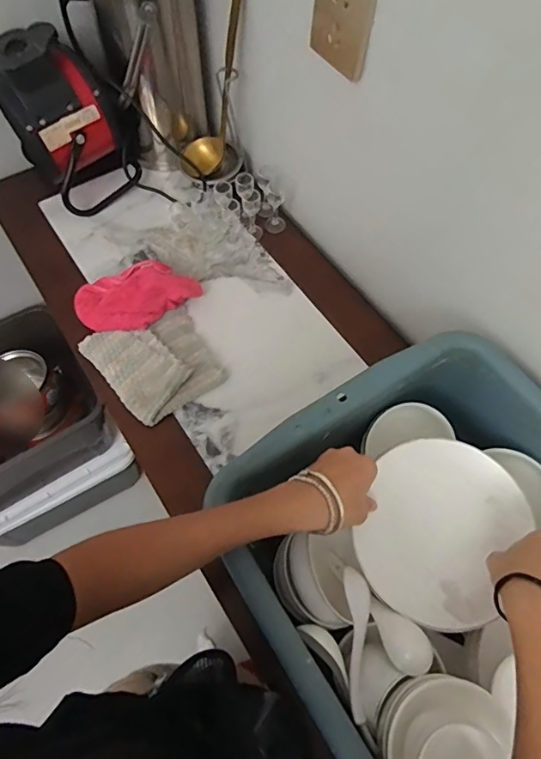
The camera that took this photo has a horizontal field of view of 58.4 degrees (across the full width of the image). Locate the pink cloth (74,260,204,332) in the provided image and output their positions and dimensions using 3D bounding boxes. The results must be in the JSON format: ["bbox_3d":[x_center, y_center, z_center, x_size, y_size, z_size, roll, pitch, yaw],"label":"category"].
[{"bbox_3d":[-0.198,-0.122,0.725,0.185,0.054,0.106,-6,63,-4],"label":"pink cloth"}]

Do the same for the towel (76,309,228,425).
[{"bbox_3d":[-0.164,-0.022,0.690,0.158,0.029,0.162,-29,67,-15],"label":"towel"}]

